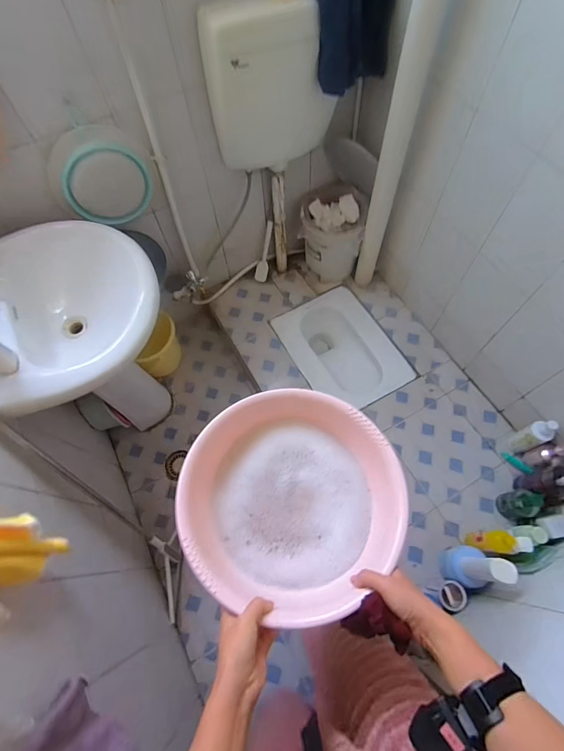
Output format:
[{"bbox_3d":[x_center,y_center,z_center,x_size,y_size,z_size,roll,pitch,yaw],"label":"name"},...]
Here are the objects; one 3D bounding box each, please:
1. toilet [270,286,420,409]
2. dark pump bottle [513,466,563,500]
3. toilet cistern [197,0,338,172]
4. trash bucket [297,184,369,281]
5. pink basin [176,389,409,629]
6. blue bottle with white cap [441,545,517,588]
[{"bbox_3d":[0.241,-0.106,1.483,0.372,0.123,0.488,-31,68,-12],"label":"toilet"},{"bbox_3d":[0.791,0.321,1.068,0.102,0.266,0.083,32,70,15],"label":"dark pump bottle"},{"bbox_3d":[-0.024,-0.782,1.004,0.353,0.390,0.160,-11,65,-3],"label":"toilet cistern"},{"bbox_3d":[0.200,-0.562,1.475,0.237,0.308,0.255,-1,65,2],"label":"trash bucket"},{"bbox_3d":[0.019,0.207,0.607,0.338,0.100,0.323,-1,65,2],"label":"pink basin"},{"bbox_3d":[0.512,0.515,0.983,0.083,0.271,0.112,6,65,5],"label":"blue bottle with white cap"}]

